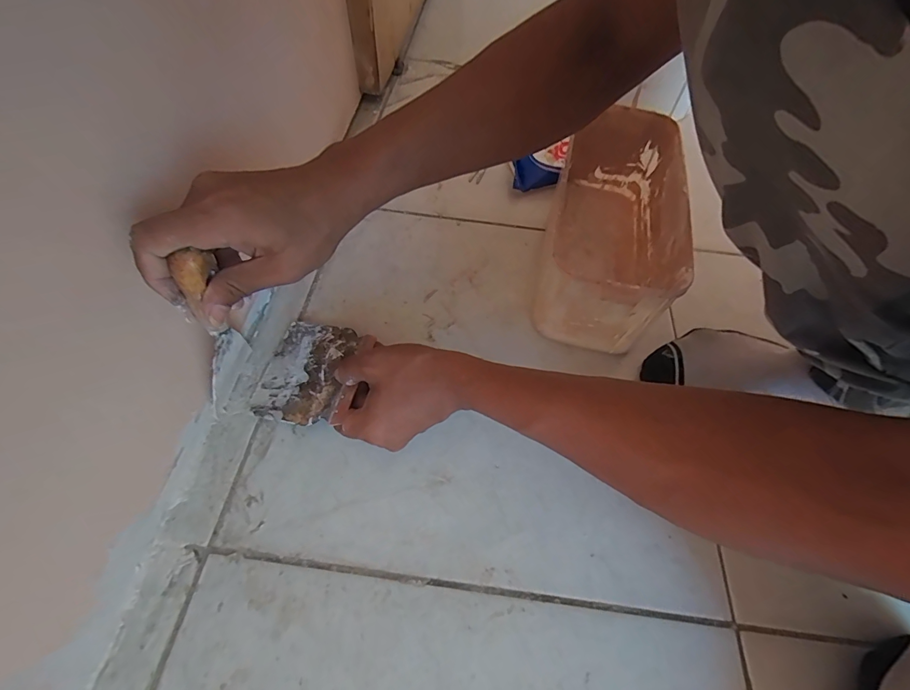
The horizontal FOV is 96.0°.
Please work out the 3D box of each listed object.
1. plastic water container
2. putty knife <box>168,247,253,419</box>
[{"bbox_3d":[0.167,-0.129,0.454,0.116,0.108,0.288,13,58,4],"label":"plastic water container"},{"bbox_3d":[-0.180,-0.008,0.313,0.016,0.180,0.063,14,57,-10],"label":"putty knife"}]

